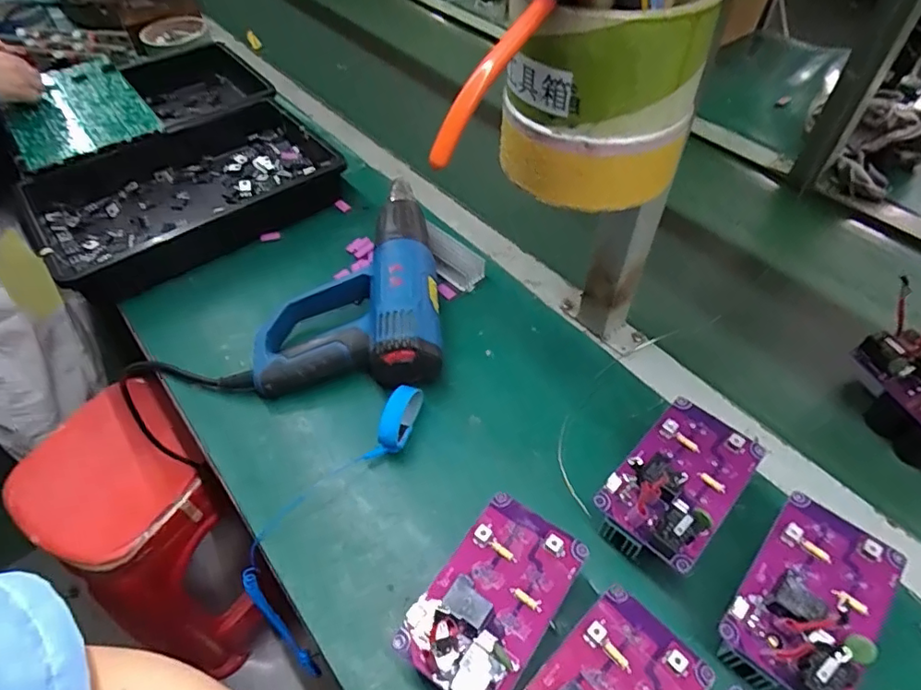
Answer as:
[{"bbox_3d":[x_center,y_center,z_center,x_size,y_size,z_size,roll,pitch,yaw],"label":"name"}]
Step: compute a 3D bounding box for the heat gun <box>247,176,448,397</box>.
[{"bbox_3d":[-0.124,-0.073,0.628,0.198,0.093,0.261,-1,51,0],"label":"heat gun"}]

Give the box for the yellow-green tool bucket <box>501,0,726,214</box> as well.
[{"bbox_3d":[0.090,-0.168,0.361,0.125,0.118,0.101,6,51,6],"label":"yellow-green tool bucket"}]

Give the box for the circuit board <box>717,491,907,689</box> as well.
[{"bbox_3d":[0.256,0.191,0.412,0.086,0.070,0.141,35,59,25],"label":"circuit board"}]

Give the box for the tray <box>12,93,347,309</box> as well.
[{"bbox_3d":[-0.367,-0.208,0.758,0.374,0.066,0.241,-33,58,-23],"label":"tray"}]

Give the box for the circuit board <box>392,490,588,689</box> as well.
[{"bbox_3d":[0.026,0.177,0.395,0.079,0.028,0.140,29,57,22],"label":"circuit board"}]

